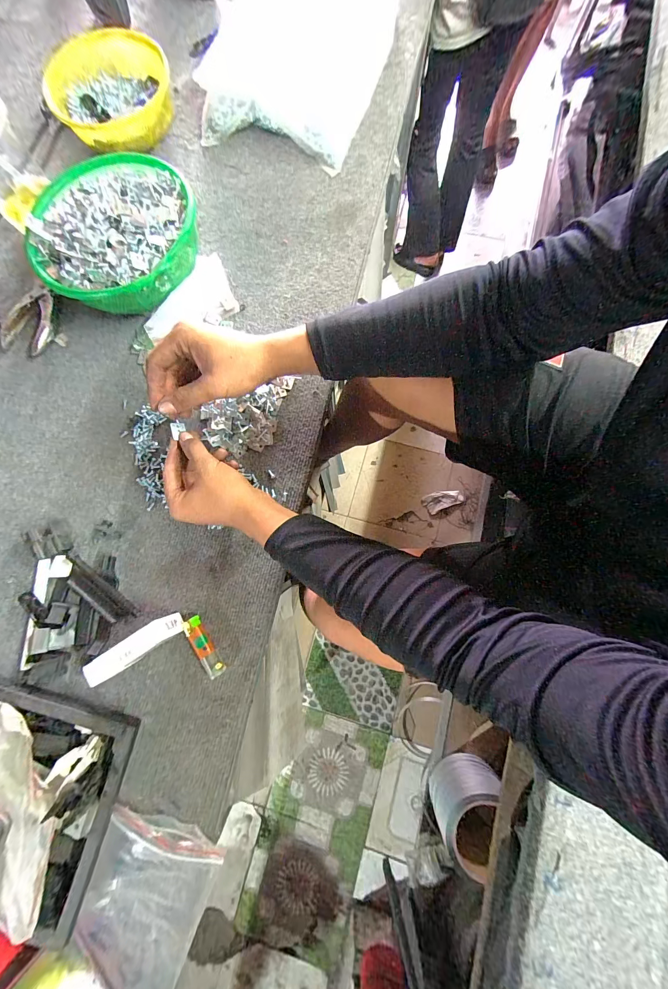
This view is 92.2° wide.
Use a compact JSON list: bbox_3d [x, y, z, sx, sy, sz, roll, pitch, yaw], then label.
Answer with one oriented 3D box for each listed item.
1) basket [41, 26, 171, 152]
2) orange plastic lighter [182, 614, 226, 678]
[{"bbox_3d":[-0.342,-0.618,0.506,0.184,0.066,0.169,0,79,1],"label":"basket"},{"bbox_3d":[-0.161,0.190,0.402,0.021,0.017,0.075,-33,81,-6],"label":"orange plastic lighter"}]

